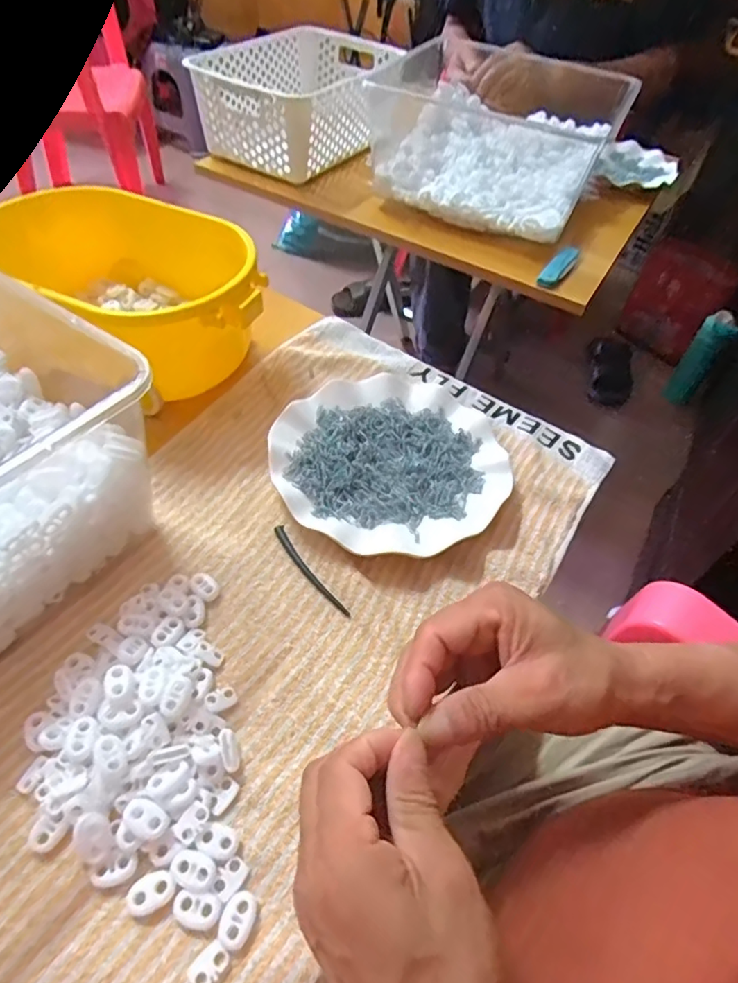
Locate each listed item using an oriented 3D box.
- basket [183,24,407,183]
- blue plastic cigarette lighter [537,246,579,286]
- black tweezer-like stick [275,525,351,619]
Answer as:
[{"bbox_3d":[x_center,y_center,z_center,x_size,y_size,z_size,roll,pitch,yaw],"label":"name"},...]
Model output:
[{"bbox_3d":[-0.109,-0.597,0.839,0.217,0.105,0.311,20,51,10],"label":"basket"},{"bbox_3d":[0.236,-0.277,0.684,0.025,0.021,0.071,35,58,20],"label":"blue plastic cigarette lighter"},{"bbox_3d":[-0.042,0.056,0.391,0.010,0.004,0.087,-28,59,-26],"label":"black tweezer-like stick"}]

